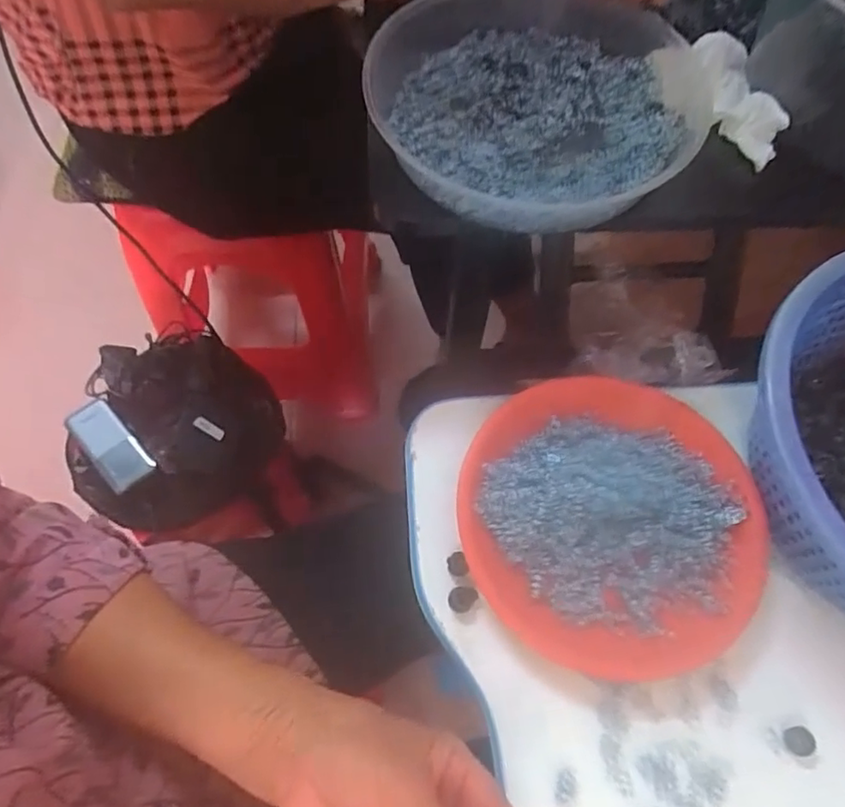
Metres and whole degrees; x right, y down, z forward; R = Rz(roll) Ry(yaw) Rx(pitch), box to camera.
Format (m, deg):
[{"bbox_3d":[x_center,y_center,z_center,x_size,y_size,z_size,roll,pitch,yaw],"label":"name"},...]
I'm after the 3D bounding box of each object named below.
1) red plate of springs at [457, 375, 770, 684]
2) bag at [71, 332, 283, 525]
[{"bbox_3d":[0.126,0.072,0.396,0.194,0.034,0.188,0,64,-1],"label":"red plate of springs"},{"bbox_3d":[-0.314,0.034,0.758,0.256,0.088,0.226,-33,69,-16],"label":"bag"}]

